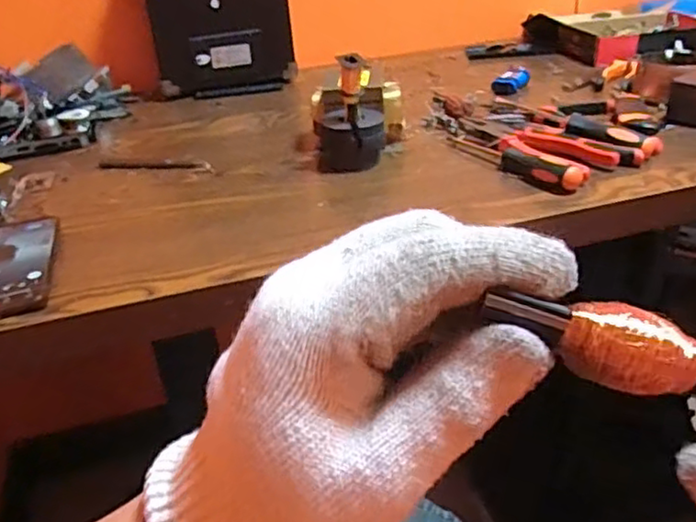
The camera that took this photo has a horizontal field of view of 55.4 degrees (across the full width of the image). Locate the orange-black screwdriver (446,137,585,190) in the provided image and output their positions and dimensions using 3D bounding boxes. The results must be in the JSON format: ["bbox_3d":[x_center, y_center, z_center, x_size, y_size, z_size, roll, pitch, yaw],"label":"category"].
[{"bbox_3d":[0.170,-0.110,0.699,0.034,0.024,0.189,-16,31,-20],"label":"orange-black screwdriver"}]

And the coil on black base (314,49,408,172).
[{"bbox_3d":[0.011,-0.168,0.728,0.101,0.110,0.092,-3,29,2],"label":"coil on black base"}]

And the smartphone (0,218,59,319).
[{"bbox_3d":[-0.296,0.000,0.578,0.075,0.010,0.167,-12,30,-13],"label":"smartphone"}]

